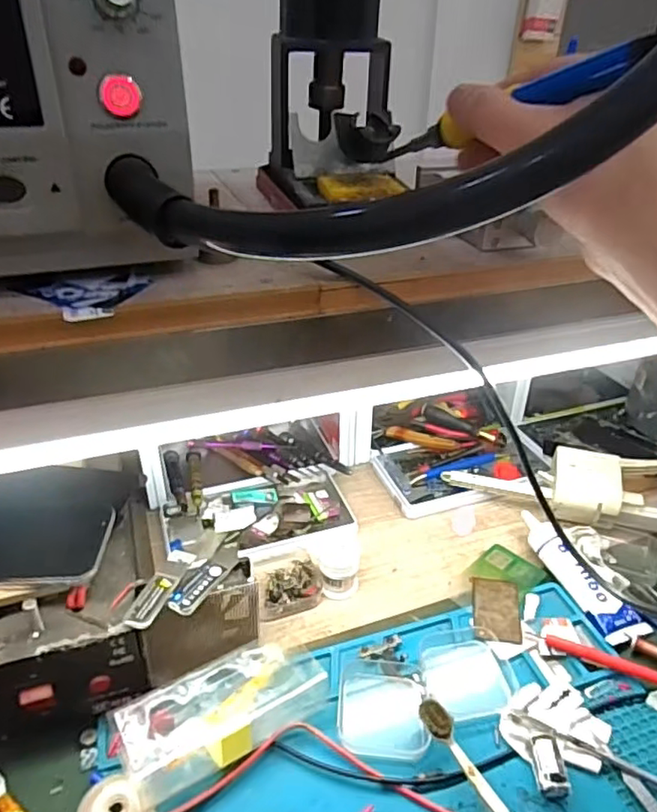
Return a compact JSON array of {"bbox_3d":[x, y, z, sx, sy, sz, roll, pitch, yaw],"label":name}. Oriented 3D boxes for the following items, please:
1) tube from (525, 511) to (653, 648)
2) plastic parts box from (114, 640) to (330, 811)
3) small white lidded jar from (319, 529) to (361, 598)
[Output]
[{"bbox_3d":[0.219,0.141,0.520,0.044,0.018,0.140,-9,33,-17],"label":"tube"},{"bbox_3d":[-0.066,0.203,0.398,0.140,0.040,0.062,-17,37,-28],"label":"plastic parts box"},{"bbox_3d":[0.010,0.136,0.507,0.032,0.052,0.032,1,32,-1],"label":"small white lidded jar"}]

